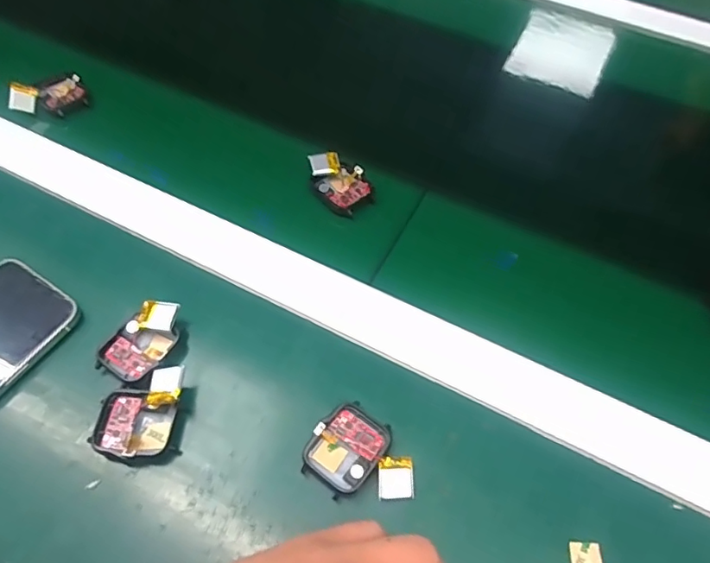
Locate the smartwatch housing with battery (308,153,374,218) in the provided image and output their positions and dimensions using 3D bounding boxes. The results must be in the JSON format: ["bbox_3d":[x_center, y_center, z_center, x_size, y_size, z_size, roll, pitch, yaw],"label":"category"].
[{"bbox_3d":[-0.012,-0.075,0.408,0.052,0.016,0.034,40,65,20],"label":"smartwatch housing with battery"}]

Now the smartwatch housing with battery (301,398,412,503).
[{"bbox_3d":[0.004,0.098,0.297,0.059,0.015,0.045,31,62,16],"label":"smartwatch housing with battery"}]

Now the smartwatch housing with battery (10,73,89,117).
[{"bbox_3d":[-0.253,-0.154,0.446,0.056,0.026,0.034,-33,65,-21],"label":"smartwatch housing with battery"}]

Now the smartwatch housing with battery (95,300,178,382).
[{"bbox_3d":[-0.128,0.035,0.327,0.036,0.016,0.050,29,61,15],"label":"smartwatch housing with battery"}]

